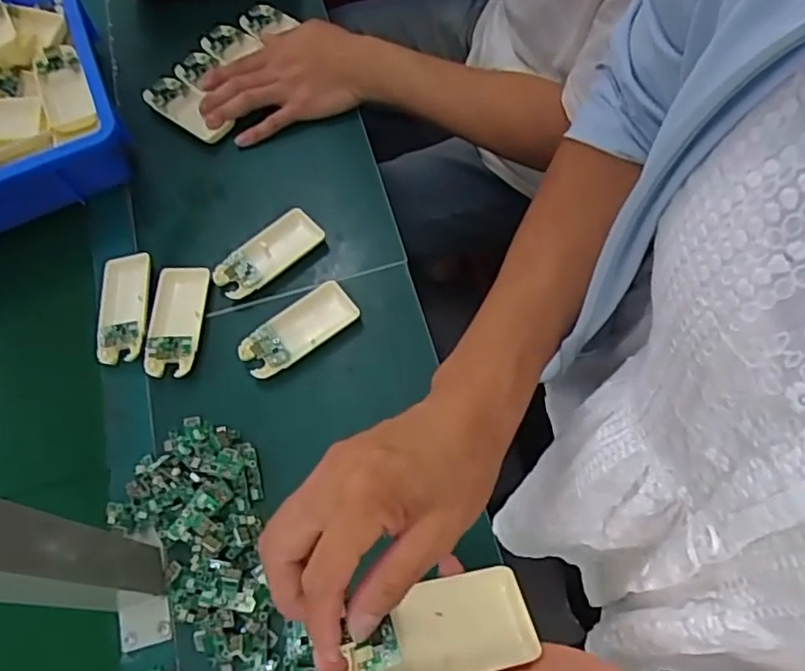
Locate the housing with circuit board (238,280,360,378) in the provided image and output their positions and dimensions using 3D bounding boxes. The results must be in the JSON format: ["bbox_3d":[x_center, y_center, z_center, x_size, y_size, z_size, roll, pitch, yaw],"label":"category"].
[{"bbox_3d":[-0.093,-0.006,0.565,0.105,0.015,0.050,-36,68,-13],"label":"housing with circuit board"}]

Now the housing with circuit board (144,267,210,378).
[{"bbox_3d":[-0.203,-0.015,0.578,0.050,0.012,0.106,-3,64,2],"label":"housing with circuit board"}]

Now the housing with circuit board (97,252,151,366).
[{"bbox_3d":[-0.255,-0.028,0.587,0.044,0.018,0.105,-10,64,-1],"label":"housing with circuit board"}]

